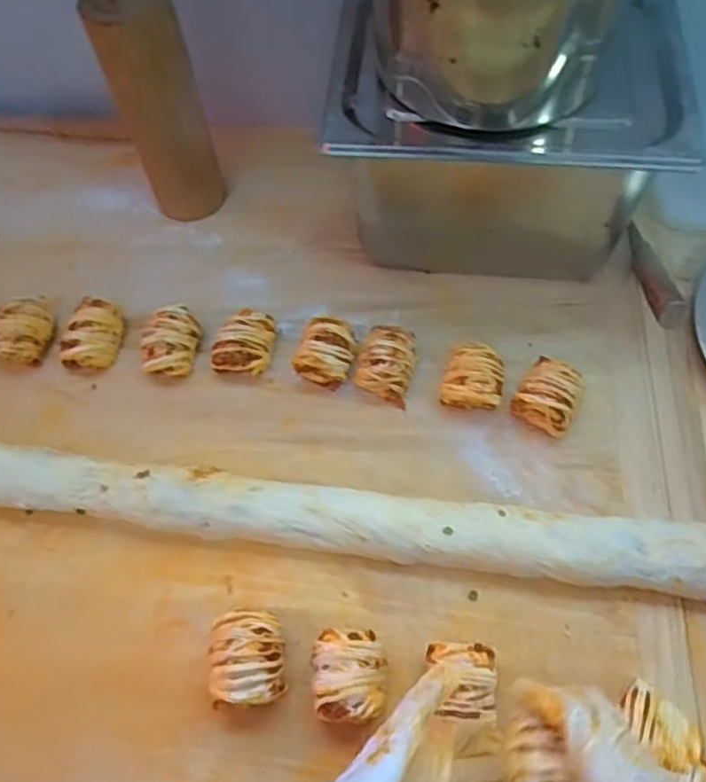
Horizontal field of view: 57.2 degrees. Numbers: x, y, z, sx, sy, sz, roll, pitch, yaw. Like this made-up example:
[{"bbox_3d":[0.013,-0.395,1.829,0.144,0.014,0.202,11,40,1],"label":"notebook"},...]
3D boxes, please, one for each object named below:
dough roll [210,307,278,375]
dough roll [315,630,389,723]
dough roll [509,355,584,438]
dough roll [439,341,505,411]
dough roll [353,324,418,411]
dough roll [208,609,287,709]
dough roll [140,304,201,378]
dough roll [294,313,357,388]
[{"bbox_3d":[-0.111,-0.050,0.658,0.058,0.038,0.070,5,62,5],"label":"dough roll"},{"bbox_3d":[-0.002,0.224,0.510,0.055,0.046,0.063,-4,62,0],"label":"dough roll"},{"bbox_3d":[0.188,0.005,0.620,0.056,0.043,0.065,30,67,17],"label":"dough roll"},{"bbox_3d":[0.117,-0.010,0.631,0.055,0.046,0.058,10,63,7],"label":"dough roll"},{"bbox_3d":[0.034,-0.029,0.641,0.056,0.042,0.074,14,64,10],"label":"dough roll"},{"bbox_3d":[-0.083,0.210,0.510,0.055,0.043,0.067,-5,62,0],"label":"dough roll"},{"bbox_3d":[-0.185,-0.052,0.657,0.048,0.035,0.073,9,63,7],"label":"dough roll"},{"bbox_3d":[-0.027,-0.041,0.646,0.057,0.044,0.067,17,64,11],"label":"dough roll"}]

